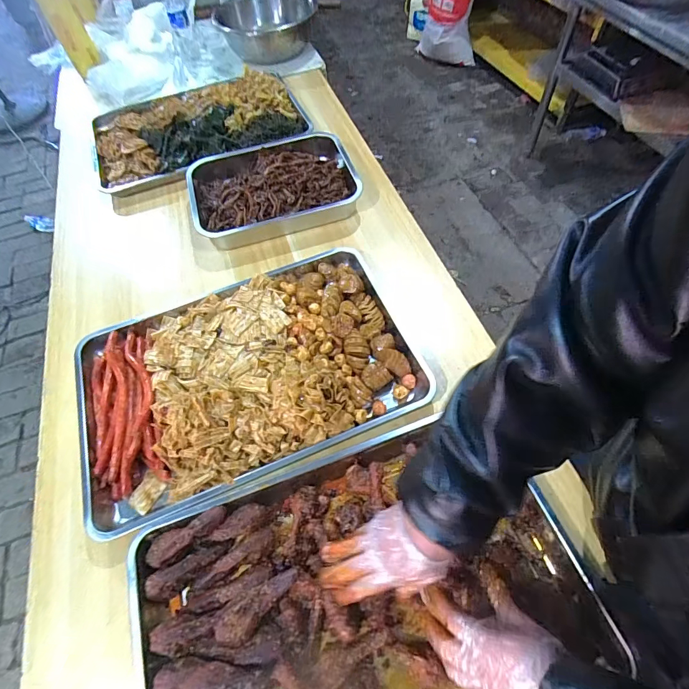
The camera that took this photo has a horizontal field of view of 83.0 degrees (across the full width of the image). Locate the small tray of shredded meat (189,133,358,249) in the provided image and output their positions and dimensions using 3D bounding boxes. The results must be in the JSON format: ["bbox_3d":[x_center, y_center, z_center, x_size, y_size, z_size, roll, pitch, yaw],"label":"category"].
[{"bbox_3d":[-0.175,-0.394,0.966,0.393,0.075,0.298,-18,60,-7],"label":"small tray of shredded meat"}]

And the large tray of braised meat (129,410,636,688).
[{"bbox_3d":[0.016,0.343,0.526,0.592,0.071,0.391,-19,62,-9],"label":"large tray of braised meat"}]

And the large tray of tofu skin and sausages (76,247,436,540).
[{"bbox_3d":[-0.183,0.041,0.712,0.597,0.078,0.400,-21,60,-9],"label":"large tray of tofu skin and sausages"}]

